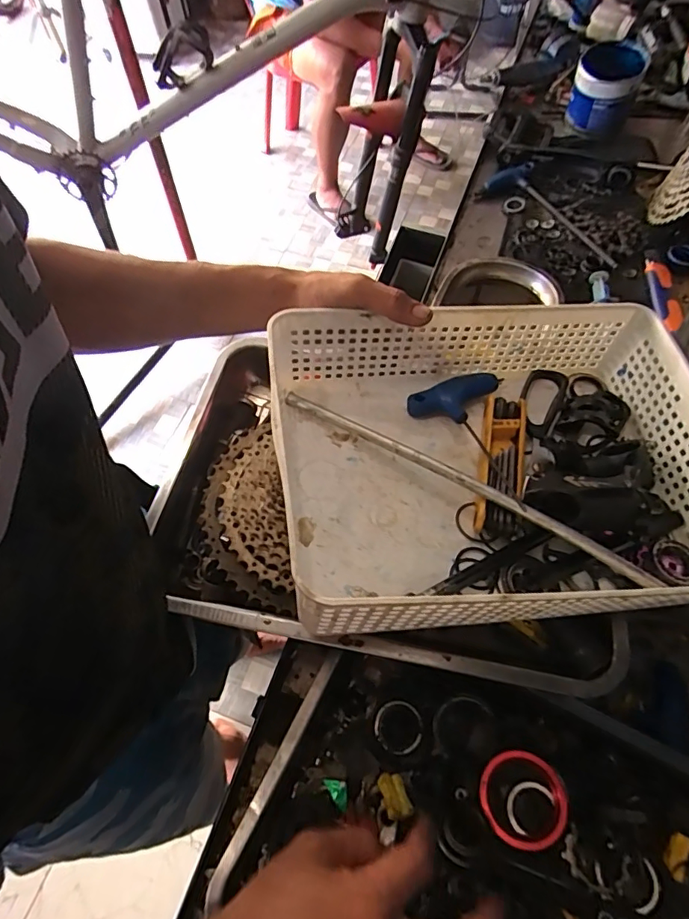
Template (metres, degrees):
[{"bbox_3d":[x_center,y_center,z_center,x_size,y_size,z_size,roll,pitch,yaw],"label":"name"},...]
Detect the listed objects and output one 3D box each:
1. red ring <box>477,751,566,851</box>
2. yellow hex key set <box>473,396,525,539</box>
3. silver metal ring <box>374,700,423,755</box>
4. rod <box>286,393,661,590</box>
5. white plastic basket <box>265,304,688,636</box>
[{"bbox_3d":[0.133,0.254,0.373,0.060,0.008,0.061,11,65,26],"label":"red ring"},{"bbox_3d":[0.129,0.000,0.407,0.035,0.027,0.125,11,62,9],"label":"yellow hex key set"},{"bbox_3d":[0.045,0.222,0.414,0.040,0.006,0.040,-1,61,2],"label":"silver metal ring"},{"bbox_3d":[0.082,0.013,0.391,0.309,0.014,0.006,28,22,20],"label":"rod"},{"bbox_3d":[0.118,-0.001,0.388,0.323,0.090,0.235,-6,61,-1],"label":"white plastic basket"}]

